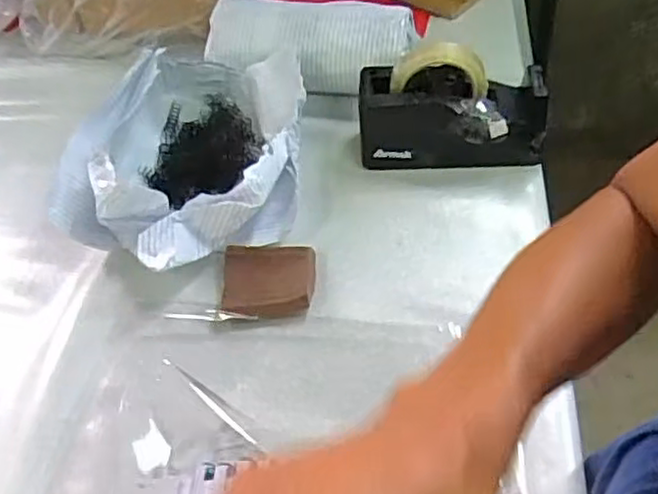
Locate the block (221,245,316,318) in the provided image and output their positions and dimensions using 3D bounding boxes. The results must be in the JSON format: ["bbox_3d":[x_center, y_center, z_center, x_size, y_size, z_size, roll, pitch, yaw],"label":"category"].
[{"bbox_3d":[-0.058,0.032,0.688,0.087,0.019,0.090,-4,48,3],"label":"block"}]

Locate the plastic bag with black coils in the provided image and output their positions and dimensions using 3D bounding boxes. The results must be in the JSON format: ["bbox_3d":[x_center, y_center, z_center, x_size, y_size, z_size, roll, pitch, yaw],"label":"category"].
[{"bbox_3d":[-0.152,-0.101,0.762,0.237,0.102,0.293,5,49,11],"label":"plastic bag with black coils"}]

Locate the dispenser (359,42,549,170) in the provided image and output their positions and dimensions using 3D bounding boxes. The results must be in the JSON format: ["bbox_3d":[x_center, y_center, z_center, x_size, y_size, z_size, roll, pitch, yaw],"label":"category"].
[{"bbox_3d":[0.134,-0.152,0.759,0.198,0.125,0.068,-1,48,6],"label":"dispenser"}]

